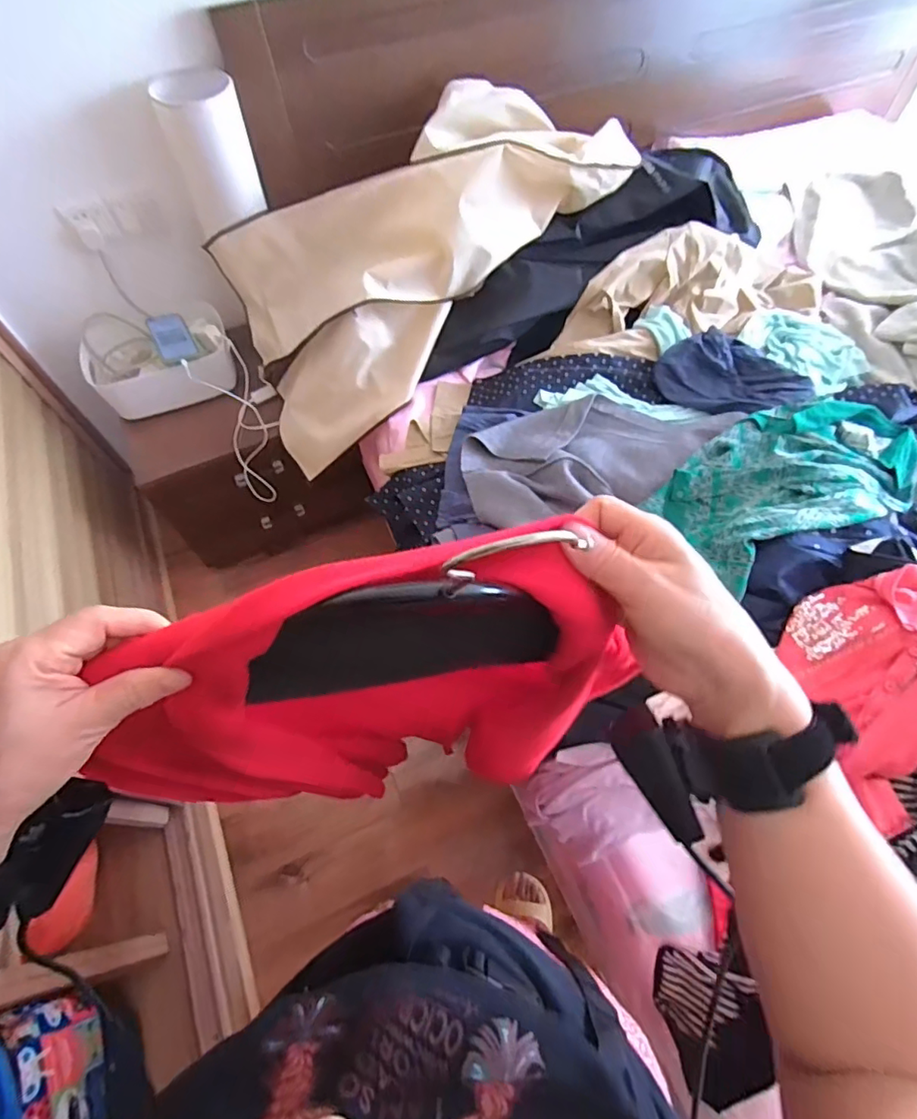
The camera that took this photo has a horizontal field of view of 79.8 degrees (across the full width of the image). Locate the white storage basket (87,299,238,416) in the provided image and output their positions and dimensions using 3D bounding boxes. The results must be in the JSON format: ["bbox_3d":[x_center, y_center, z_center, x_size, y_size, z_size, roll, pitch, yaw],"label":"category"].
[{"bbox_3d":[-0.659,-0.435,1.224,0.307,0.103,0.221,-19,63,-9],"label":"white storage basket"}]

